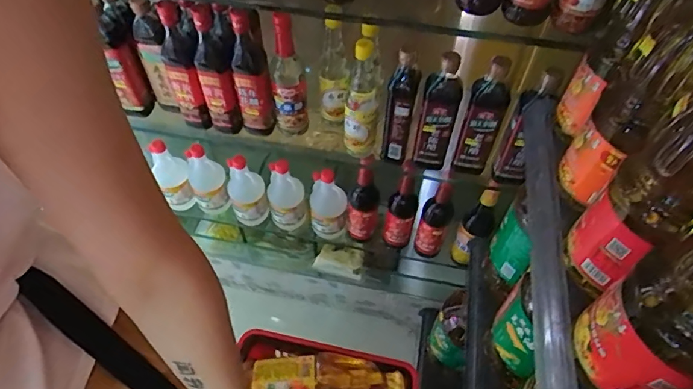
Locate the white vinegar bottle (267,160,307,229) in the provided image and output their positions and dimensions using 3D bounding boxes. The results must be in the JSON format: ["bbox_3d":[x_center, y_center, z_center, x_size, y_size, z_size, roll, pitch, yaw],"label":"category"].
[{"bbox_3d":[-0.148,0.012,1.109,0.086,0.211,0.066,-9,53,-8],"label":"white vinegar bottle"}]

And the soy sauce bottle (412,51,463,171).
[{"bbox_3d":[0.160,-0.135,0.801,0.059,0.244,0.052,1,52,0],"label":"soy sauce bottle"}]

